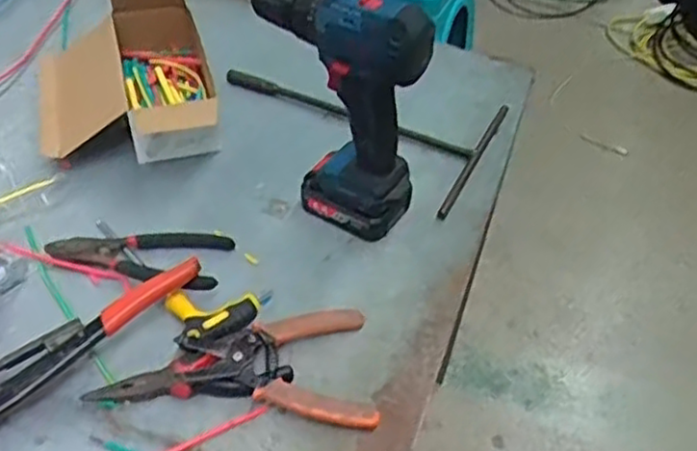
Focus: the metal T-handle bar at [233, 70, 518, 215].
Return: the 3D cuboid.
[{"bbox_3d":[0.005,-0.124,0.789,0.302,0.015,0.178,23,48,17],"label":"metal T-handle bar"}]

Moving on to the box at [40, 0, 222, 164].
[{"bbox_3d":[-0.234,-0.149,0.750,0.174,0.090,0.210,-11,47,-14],"label":"box"}]

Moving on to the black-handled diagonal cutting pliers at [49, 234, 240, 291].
[{"bbox_3d":[-0.184,0.021,0.641,0.155,0.019,0.067,10,46,6],"label":"black-handled diagonal cutting pliers"}]

